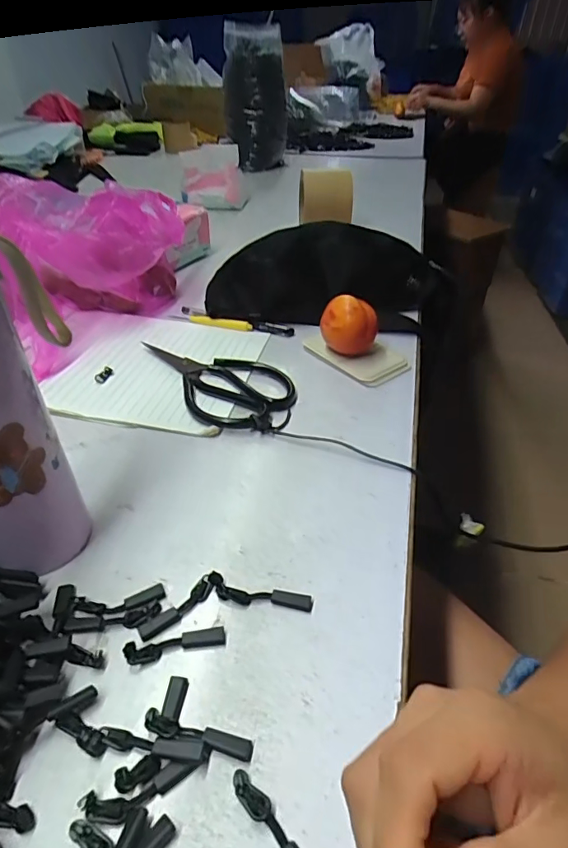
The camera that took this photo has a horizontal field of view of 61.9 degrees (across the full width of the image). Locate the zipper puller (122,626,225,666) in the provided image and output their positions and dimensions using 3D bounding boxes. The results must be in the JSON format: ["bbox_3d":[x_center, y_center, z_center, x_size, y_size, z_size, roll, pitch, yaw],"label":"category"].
[{"bbox_3d":[-0.061,0.122,0.265,0.054,0.006,0.013,-7,40,-11],"label":"zipper puller"}]

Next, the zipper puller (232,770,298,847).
[{"bbox_3d":[-0.003,0.175,0.201,0.009,0.006,0.057,-28,48,-32],"label":"zipper puller"}]

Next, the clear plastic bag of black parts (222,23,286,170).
[{"bbox_3d":[-0.067,-0.782,1.138,0.151,0.272,0.158,0,39,-3],"label":"clear plastic bag of black parts"}]

